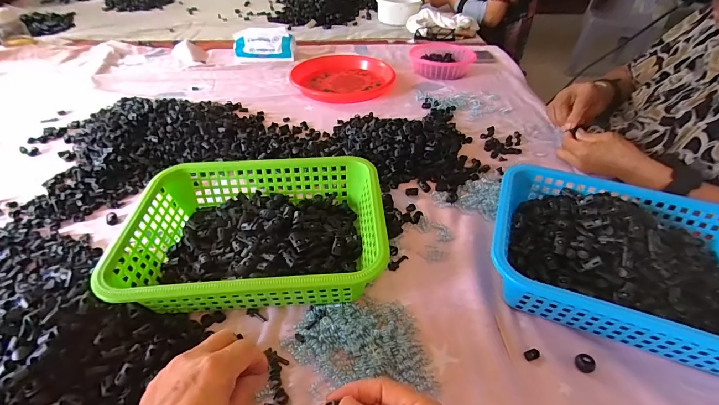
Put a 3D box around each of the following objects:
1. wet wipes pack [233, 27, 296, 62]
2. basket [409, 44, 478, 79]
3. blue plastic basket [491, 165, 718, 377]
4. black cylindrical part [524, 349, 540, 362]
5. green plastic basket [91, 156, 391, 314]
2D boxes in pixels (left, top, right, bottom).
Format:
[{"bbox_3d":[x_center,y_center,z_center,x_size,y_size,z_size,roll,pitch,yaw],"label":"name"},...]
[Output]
[{"bbox_3d":[-0.262,-0.437,0.977,0.165,0.076,0.071,-3,43,-5],"label":"wet wipes pack"},{"bbox_3d":[0.216,-0.375,0.930,0.163,0.045,0.129,15,44,15],"label":"basket"},{"bbox_3d":[0.305,0.070,0.409,0.293,0.080,0.211,17,45,16],"label":"blue plastic basket"},{"bbox_3d":[0.181,0.158,0.368,0.016,0.004,0.011,-10,44,-12],"label":"black cylindrical part"},{"bbox_3d":[-0.122,0.032,0.445,0.289,0.078,0.202,-3,43,-5],"label":"green plastic basket"}]

